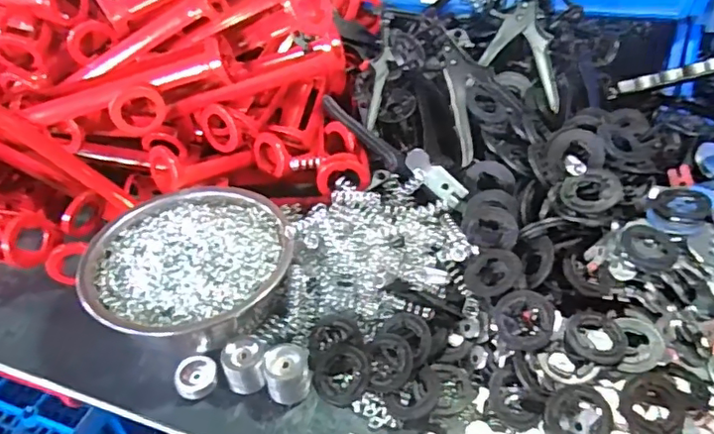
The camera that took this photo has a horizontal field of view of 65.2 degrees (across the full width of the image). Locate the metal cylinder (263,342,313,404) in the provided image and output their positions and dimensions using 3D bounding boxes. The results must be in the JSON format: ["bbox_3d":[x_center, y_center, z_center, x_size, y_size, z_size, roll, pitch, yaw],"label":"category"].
[{"bbox_3d":[-0.057,0.129,0.460,0.036,0.038,0.032,-22,44,-20],"label":"metal cylinder"}]

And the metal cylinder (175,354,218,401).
[{"bbox_3d":[-0.137,0.137,0.477,0.034,0.021,0.031,-2,41,2],"label":"metal cylinder"}]

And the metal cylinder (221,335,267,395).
[{"bbox_3d":[-0.092,0.124,0.468,0.035,0.043,0.033,-2,41,2],"label":"metal cylinder"}]

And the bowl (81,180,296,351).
[{"bbox_3d":[-0.151,0.047,0.532,0.181,0.077,0.175,-2,41,2],"label":"bowl"}]

